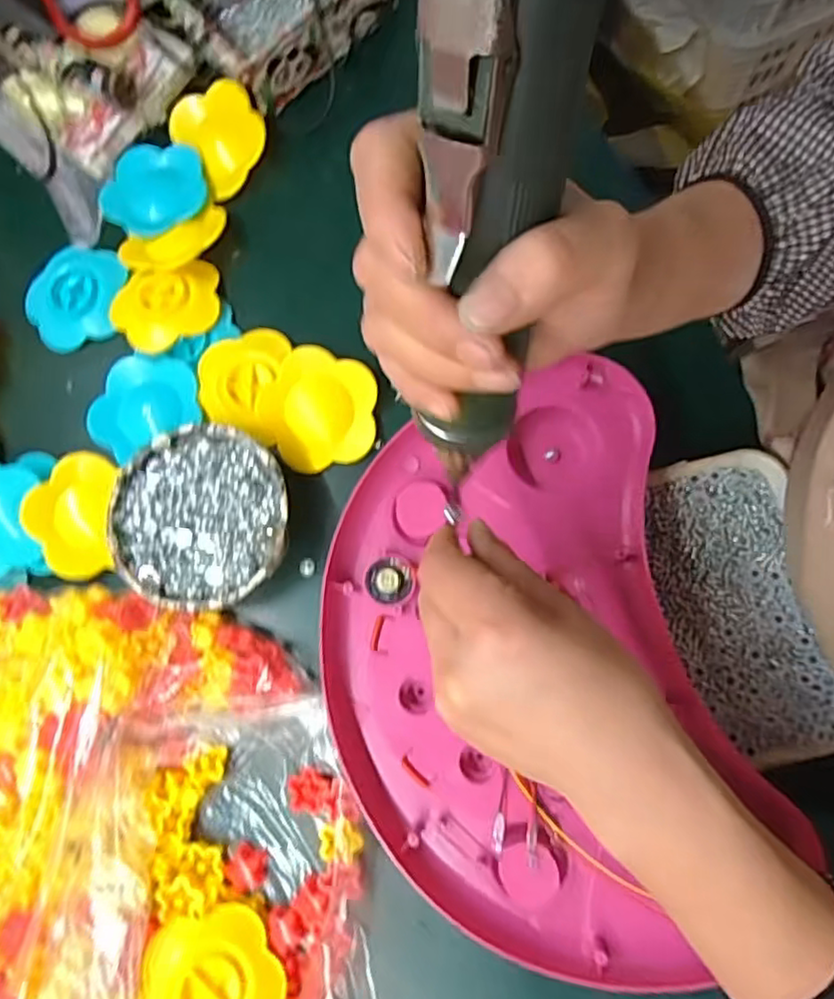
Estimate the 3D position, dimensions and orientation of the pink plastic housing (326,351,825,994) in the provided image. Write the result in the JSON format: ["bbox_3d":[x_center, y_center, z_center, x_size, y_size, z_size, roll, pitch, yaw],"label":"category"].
[{"bbox_3d":[0.060,0.104,0.365,0.217,0.047,0.303,-13,79,-3],"label":"pink plastic housing"}]

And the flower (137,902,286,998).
[{"bbox_3d":[-0.115,0.276,0.360,0.078,0.019,0.078,4,67,-10],"label":"flower"}]

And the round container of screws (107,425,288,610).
[{"bbox_3d":[-0.137,0.012,0.412,0.111,0.033,0.110,-1,79,7],"label":"round container of screws"}]

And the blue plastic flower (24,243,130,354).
[{"bbox_3d":[-0.255,-0.150,0.480,0.068,0.014,0.077,9,80,9],"label":"blue plastic flower"}]

